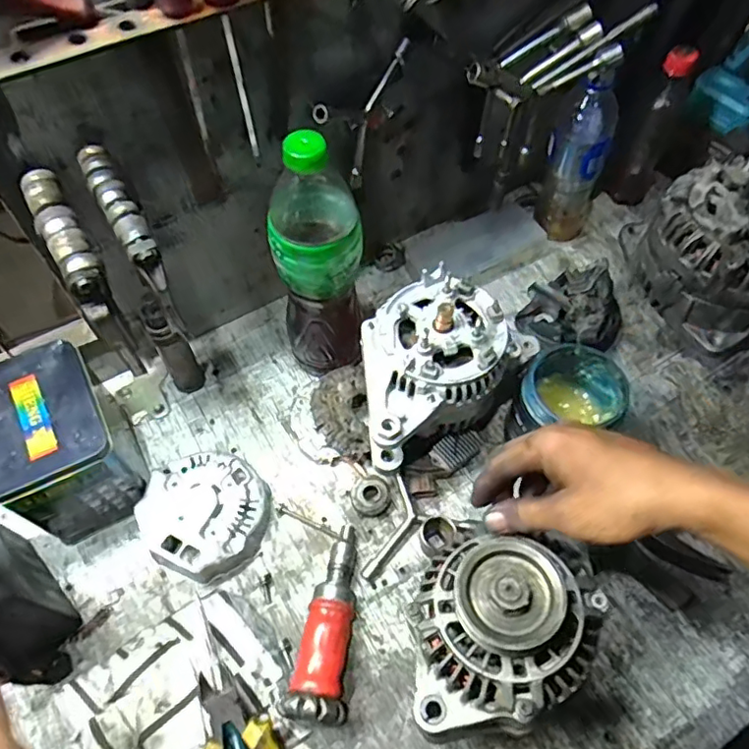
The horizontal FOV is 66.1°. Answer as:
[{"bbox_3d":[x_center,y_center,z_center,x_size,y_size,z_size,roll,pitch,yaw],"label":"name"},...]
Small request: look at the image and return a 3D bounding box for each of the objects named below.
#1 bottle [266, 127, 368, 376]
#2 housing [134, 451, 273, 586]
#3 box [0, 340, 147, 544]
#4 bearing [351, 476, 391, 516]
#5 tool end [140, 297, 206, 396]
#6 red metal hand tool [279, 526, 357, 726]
[{"bbox_3d":[-0.047,-0.084,0.515,0.078,0.269,0.091,-8,59,-6],"label":"bottle"},{"bbox_3d":[-0.152,0.126,0.527,0.107,0.038,0.111,0,59,0],"label":"housing"},{"bbox_3d":[-0.274,0.061,0.515,0.090,0.127,0.129,-25,62,-14],"label":"box"},{"bbox_3d":[-0.003,0.115,0.541,0.037,0.020,0.032,-26,62,-14],"label":"bearing"},{"bbox_3d":[-0.194,-0.025,0.558,0.027,0.129,0.025,-17,61,-10],"label":"tool end"},{"bbox_3d":[-0.038,0.199,0.475,0.042,0.052,0.149,6,59,4],"label":"red metal hand tool"}]

